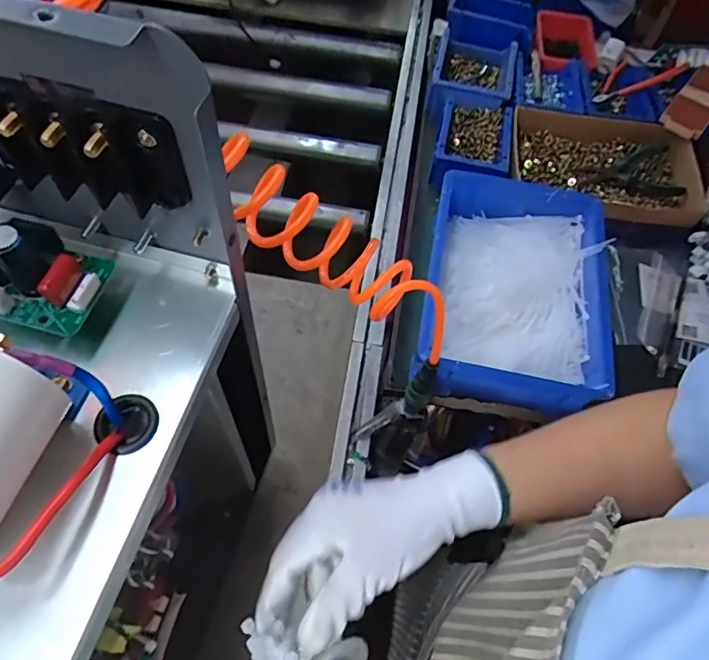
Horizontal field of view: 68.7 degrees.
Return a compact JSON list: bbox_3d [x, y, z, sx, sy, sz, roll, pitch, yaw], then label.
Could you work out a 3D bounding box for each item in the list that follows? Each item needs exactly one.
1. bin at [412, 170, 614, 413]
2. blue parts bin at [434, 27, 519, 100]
[{"bbox_3d":[0.192,-0.049,0.633,0.206,0.088,0.287,12,59,2],"label":"bin"},{"bbox_3d":[0.190,-0.410,0.821,0.122,0.061,0.175,13,59,3],"label":"blue parts bin"}]

